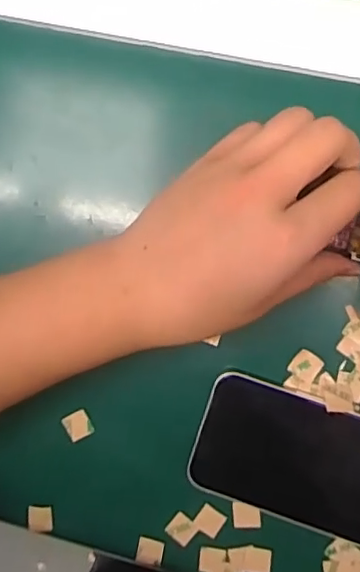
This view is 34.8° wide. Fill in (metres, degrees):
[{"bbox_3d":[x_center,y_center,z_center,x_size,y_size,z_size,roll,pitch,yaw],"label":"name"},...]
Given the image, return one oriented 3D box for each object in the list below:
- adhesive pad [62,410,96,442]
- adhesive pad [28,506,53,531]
[{"bbox_3d":[-0.061,0.085,0.346,0.015,0.004,0.016,-26,89,10],"label":"adhesive pad"},{"bbox_3d":[-0.086,0.144,0.356,0.014,0.004,0.015,-2,89,-6],"label":"adhesive pad"}]

